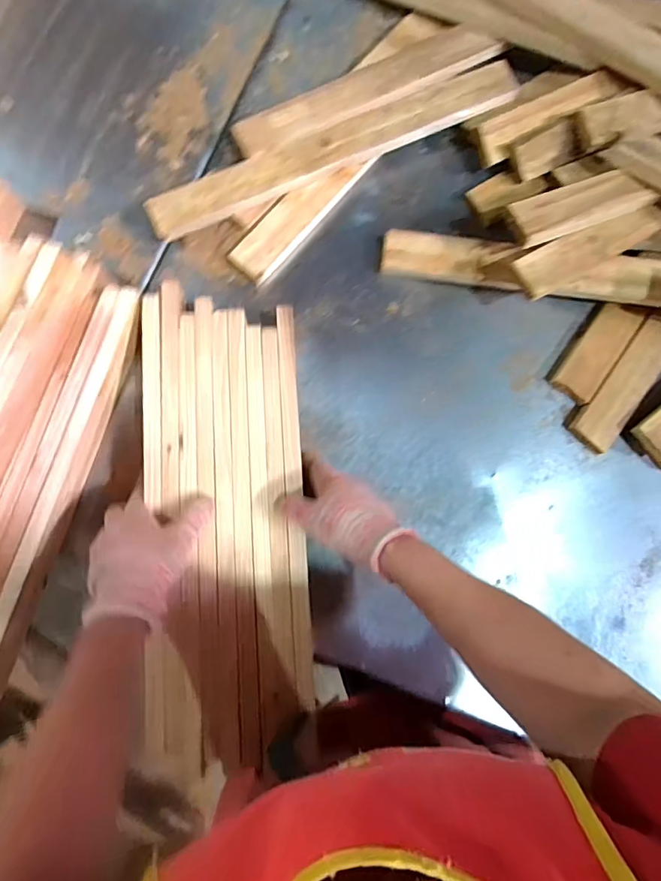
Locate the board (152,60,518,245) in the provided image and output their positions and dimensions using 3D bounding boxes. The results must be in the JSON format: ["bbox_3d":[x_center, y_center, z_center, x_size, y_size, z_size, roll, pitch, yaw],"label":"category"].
[{"bbox_3d":[0.011,-0.375,0.611,0.503,0.013,0.053,-25,96,-5],"label":"board"}]

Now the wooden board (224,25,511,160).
[{"bbox_3d":[0.048,-0.464,0.625,0.371,0.018,0.074,-30,77,-9],"label":"wooden board"}]

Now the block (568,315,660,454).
[{"bbox_3d":[0.384,-0.078,0.612,0.051,0.019,0.208,38,82,3],"label":"block"}]

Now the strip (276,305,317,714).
[{"bbox_3d":[-0.039,0.063,0.535,0.020,0.011,0.437,-4,82,-2],"label":"strip"}]

